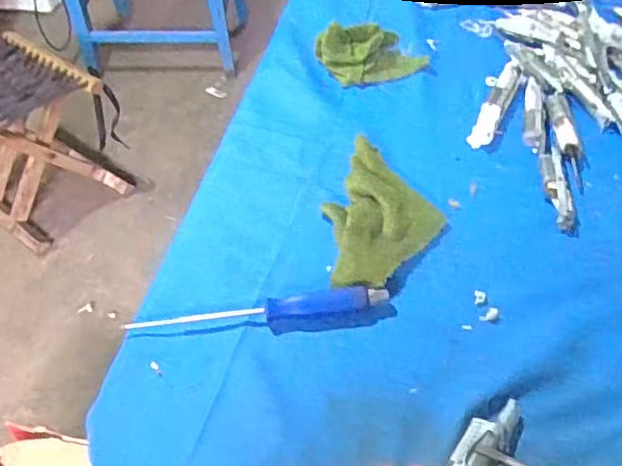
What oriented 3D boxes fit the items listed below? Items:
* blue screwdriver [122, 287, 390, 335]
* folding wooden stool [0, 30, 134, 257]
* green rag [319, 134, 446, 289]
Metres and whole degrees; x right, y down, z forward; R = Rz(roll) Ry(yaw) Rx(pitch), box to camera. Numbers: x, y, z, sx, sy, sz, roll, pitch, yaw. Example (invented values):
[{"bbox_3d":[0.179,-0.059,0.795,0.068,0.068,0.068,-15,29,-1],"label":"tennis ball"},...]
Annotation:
[{"bbox_3d":[-0.037,0.058,0.465,0.184,0.021,0.025,-2,47,1],"label":"blue screwdriver"},{"bbox_3d":[-0.632,-0.208,1.405,0.318,0.308,0.279,29,54,27],"label":"folding wooden stool"},{"bbox_3d":[0.058,-0.017,0.522,0.093,0.031,0.156,16,50,17],"label":"green rag"}]

